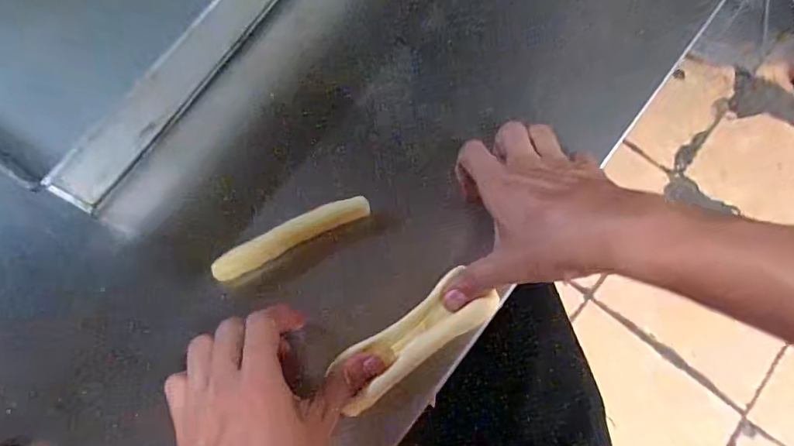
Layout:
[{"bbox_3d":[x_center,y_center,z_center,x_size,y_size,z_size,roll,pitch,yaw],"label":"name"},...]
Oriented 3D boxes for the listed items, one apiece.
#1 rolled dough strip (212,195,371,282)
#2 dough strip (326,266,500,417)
[{"bbox_3d":[-0.073,0.008,0.351,0.112,0.009,0.019,-26,73,-8],"label":"rolled dough strip"},{"bbox_3d":[0.010,0.073,0.326,0.115,0.009,0.037,-35,73,-11],"label":"dough strip"}]

